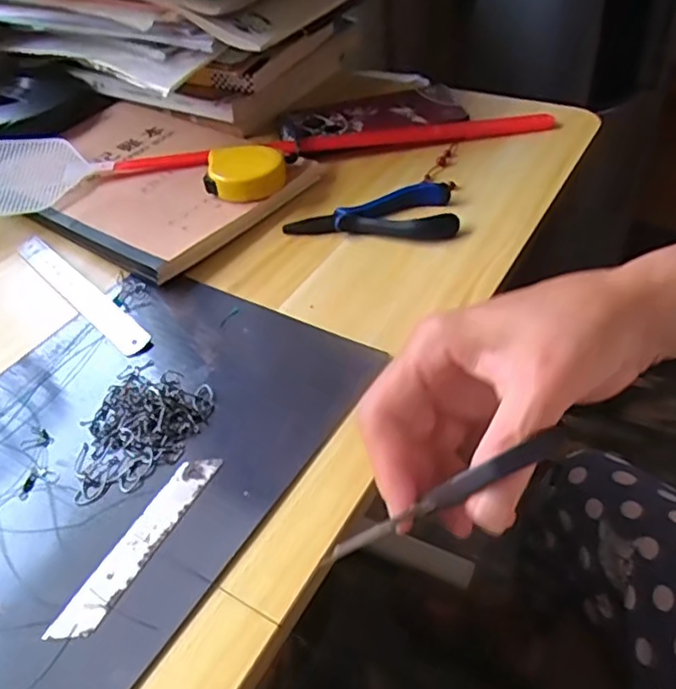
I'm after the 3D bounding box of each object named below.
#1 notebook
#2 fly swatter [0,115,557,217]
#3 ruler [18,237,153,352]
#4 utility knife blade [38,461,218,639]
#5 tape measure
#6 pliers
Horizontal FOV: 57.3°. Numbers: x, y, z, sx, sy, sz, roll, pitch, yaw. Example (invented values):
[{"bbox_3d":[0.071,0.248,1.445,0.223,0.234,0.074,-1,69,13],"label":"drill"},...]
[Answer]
[{"bbox_3d":[-0.165,-0.144,0.514,0.263,0.014,0.176,24,53,30],"label":"notebook"},{"bbox_3d":[-0.078,-0.177,0.526,0.505,0.027,0.096,-12,46,-6],"label":"fly swatter"},{"bbox_3d":[-0.179,-0.037,0.426,0.164,0.004,0.021,33,64,33],"label":"ruler"},{"bbox_3d":[-0.091,0.090,0.286,0.019,0.004,0.100,16,50,25],"label":"utility knife blade"},{"bbox_3d":[-0.071,-0.129,0.474,0.057,0.028,0.046,-3,44,7],"label":"tape measure"},{"bbox_3d":[0.024,-0.096,0.449,0.119,0.016,0.051,-3,44,7],"label":"pliers"}]

